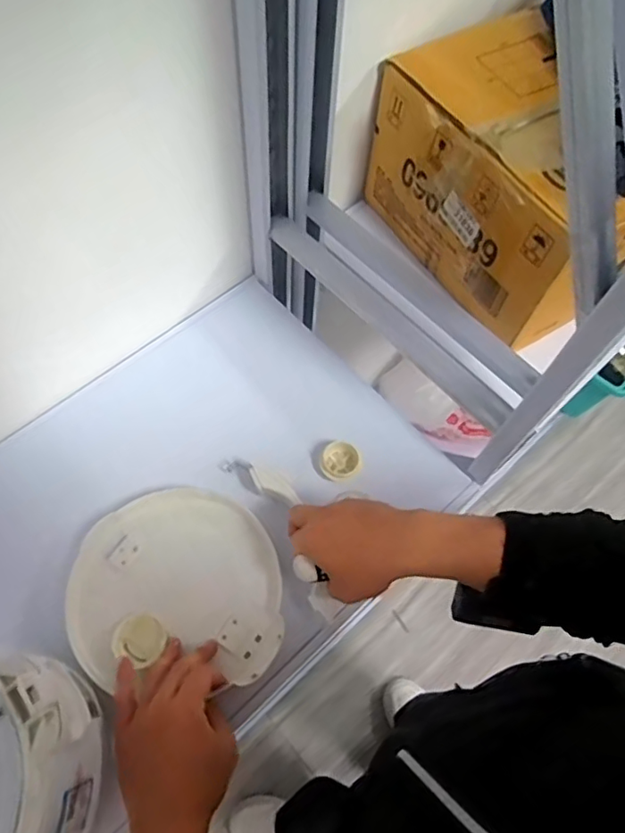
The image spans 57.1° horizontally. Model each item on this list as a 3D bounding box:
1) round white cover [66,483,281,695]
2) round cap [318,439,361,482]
[{"bbox_3d":[-0.137,0.166,0.579,0.209,0.029,0.182,1,64,-1],"label":"round white cover"},{"bbox_3d":[0.032,0.047,0.647,0.048,0.021,0.047,1,64,-2],"label":"round cap"}]

